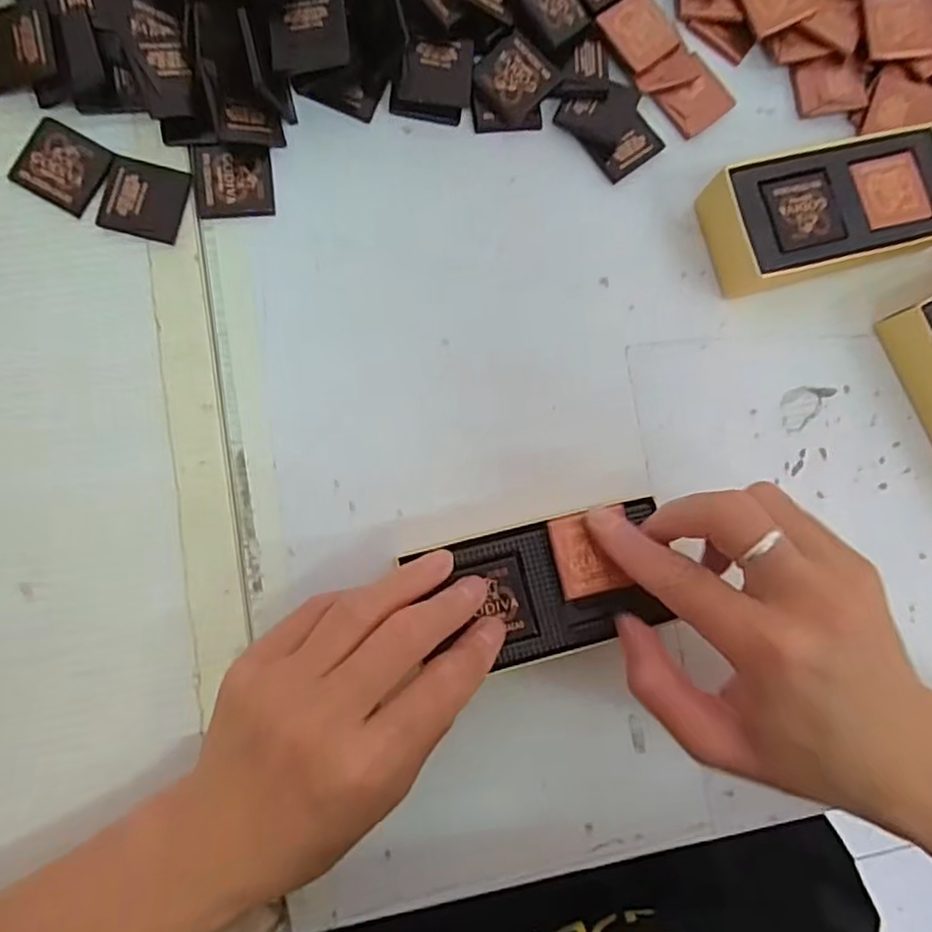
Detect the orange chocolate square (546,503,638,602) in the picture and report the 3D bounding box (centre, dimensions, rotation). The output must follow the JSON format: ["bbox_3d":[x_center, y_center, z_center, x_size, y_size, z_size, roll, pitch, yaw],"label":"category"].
[{"bbox_3d":[0.052,0.036,0.269,0.031,0.004,0.034,-10,86,-8],"label":"orange chocolate square"}]

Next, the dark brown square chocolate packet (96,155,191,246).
[{"bbox_3d":[-0.143,-0.119,0.291,0.034,0.004,0.033,12,83,-6],"label":"dark brown square chocolate packet"}]

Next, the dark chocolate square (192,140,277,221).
[{"bbox_3d":[-0.106,-0.130,0.299,0.034,0.005,0.035,-8,85,-8],"label":"dark chocolate square"}]

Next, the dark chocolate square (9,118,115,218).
[{"bbox_3d":[-0.178,-0.133,0.287,0.035,0.004,0.033,27,81,-4],"label":"dark chocolate square"}]

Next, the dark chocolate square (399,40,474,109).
[{"bbox_3d":[-0.014,-0.186,0.308,0.034,0.005,0.028,0,104,-9],"label":"dark chocolate square"}]

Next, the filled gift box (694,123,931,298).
[{"bbox_3d":[0.177,-0.123,0.321,0.121,0.032,0.058,-17,86,-9],"label":"filled gift box"}]

